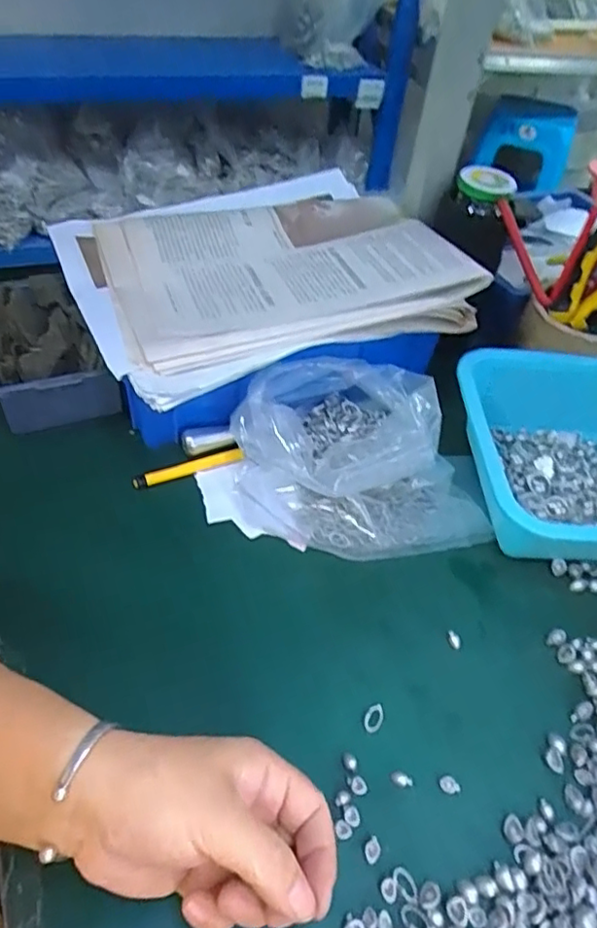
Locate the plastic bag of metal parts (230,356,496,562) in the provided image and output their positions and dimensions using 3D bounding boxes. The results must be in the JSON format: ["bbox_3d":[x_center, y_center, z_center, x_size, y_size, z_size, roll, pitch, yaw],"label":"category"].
[{"bbox_3d":[0.049,-0.002,0.446,0.170,0.087,0.157,-20,52,-25],"label":"plastic bag of metal parts"}]

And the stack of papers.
[{"bbox_3d":[-0.035,-0.163,0.489,0.282,0.057,0.239,-16,51,-21],"label":"stack of papers"}]

